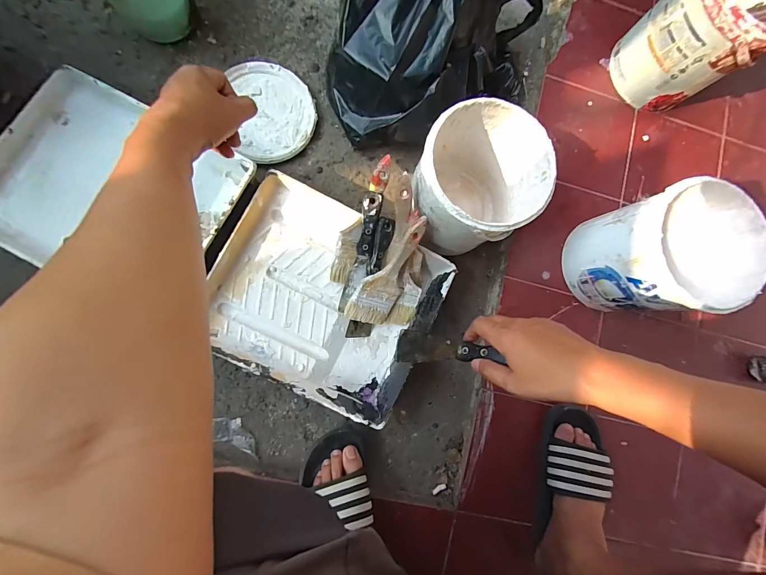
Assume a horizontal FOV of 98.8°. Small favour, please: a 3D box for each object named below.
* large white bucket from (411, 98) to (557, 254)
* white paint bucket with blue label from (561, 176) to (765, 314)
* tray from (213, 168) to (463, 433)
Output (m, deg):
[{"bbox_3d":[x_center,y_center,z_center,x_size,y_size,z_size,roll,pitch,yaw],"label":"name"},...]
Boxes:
[{"bbox_3d":[0.135,-0.156,0.529,0.175,0.191,0.180,1,83,-6],"label":"large white bucket"},{"bbox_3d":[0.419,-0.048,0.519,0.162,0.188,0.166,1,85,-8],"label":"white paint bucket with blue label"},{"bbox_3d":[-0.090,0.020,0.541,0.343,0.085,0.292,29,81,-3],"label":"tray"}]

